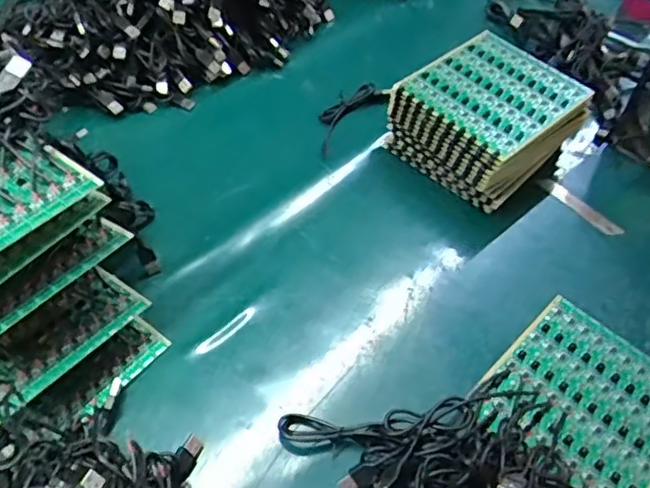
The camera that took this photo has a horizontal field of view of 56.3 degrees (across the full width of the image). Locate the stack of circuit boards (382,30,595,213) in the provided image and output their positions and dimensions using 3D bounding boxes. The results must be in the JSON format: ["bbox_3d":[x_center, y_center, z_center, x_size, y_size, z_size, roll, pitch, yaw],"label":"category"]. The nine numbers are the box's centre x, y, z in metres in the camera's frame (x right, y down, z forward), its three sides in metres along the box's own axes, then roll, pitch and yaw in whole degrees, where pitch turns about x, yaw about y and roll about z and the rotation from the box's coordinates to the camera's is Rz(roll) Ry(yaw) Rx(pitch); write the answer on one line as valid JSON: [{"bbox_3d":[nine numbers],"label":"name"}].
[{"bbox_3d":[0.176,-0.134,0.658,0.166,0.082,0.150,-35,63,-27],"label":"stack of circuit boards"}]

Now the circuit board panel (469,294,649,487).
[{"bbox_3d":[0.215,0.129,0.499,0.142,0.007,0.155,40,59,23],"label":"circuit board panel"}]

